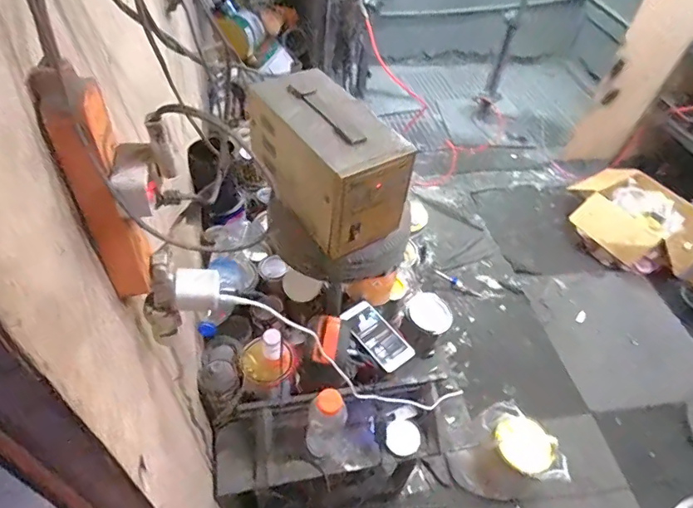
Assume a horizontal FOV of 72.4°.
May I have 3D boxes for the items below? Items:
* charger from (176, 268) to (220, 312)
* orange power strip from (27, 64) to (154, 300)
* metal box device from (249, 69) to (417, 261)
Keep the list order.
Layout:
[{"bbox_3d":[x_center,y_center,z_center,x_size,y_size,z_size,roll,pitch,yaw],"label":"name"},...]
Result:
[{"bbox_3d":[-0.154,0.038,0.494,0.041,0.030,0.036,-4,48,-10],"label":"charger"},{"bbox_3d":[-0.191,-0.045,0.377,0.040,0.203,0.054,-20,53,-23],"label":"orange power strip"},{"bbox_3d":[-0.029,-0.142,0.713,0.125,0.165,0.235,-25,55,-26],"label":"metal box device"}]

